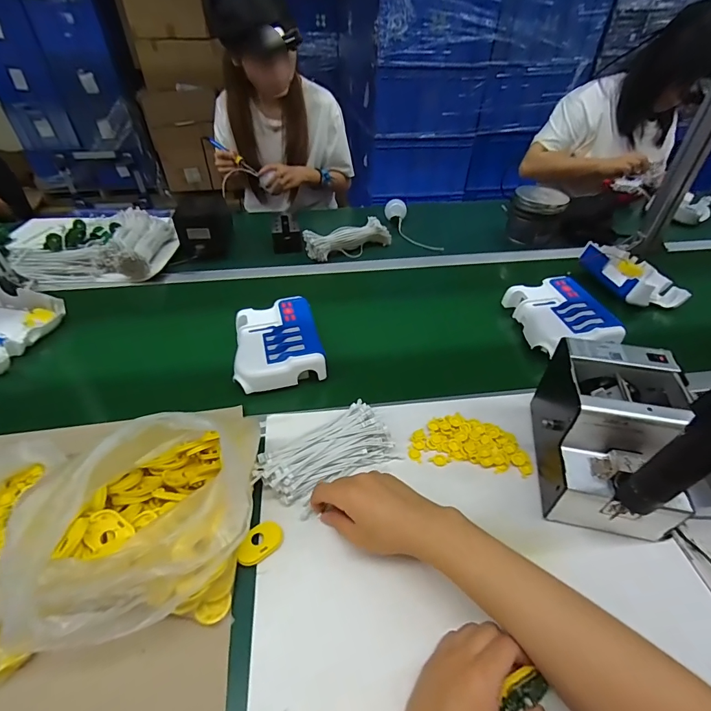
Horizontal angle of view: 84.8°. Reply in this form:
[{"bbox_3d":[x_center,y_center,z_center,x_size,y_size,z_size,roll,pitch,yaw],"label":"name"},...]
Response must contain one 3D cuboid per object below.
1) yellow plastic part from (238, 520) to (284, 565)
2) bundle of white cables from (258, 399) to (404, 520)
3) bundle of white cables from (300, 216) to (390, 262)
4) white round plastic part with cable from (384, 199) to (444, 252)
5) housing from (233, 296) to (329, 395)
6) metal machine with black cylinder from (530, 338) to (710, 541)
[{"bbox_3d":[-0.110,0.216,0.449,0.054,0.005,0.035,-23,66,-30],"label":"yellow plastic part"},{"bbox_3d":[-0.034,0.132,0.520,0.169,0.043,0.095,-24,48,-28],"label":"bundle of white cables"},{"bbox_3d":[-0.017,-0.285,0.976,0.211,0.065,0.077,-22,47,-26],"label":"bundle of white cables"},{"bbox_3d":[0.151,-0.340,1.053,0.055,0.045,0.229,-18,60,-22],"label":"white round plastic part with cable"},{"bbox_3d":[-0.135,-0.026,0.665,0.139,0.046,0.180,-9,42,-14],"label":"housing"},{"bbox_3d":[0.310,0.055,0.429,0.126,0.275,0.210,10,41,8],"label":"metal machine with black cylinder"}]

